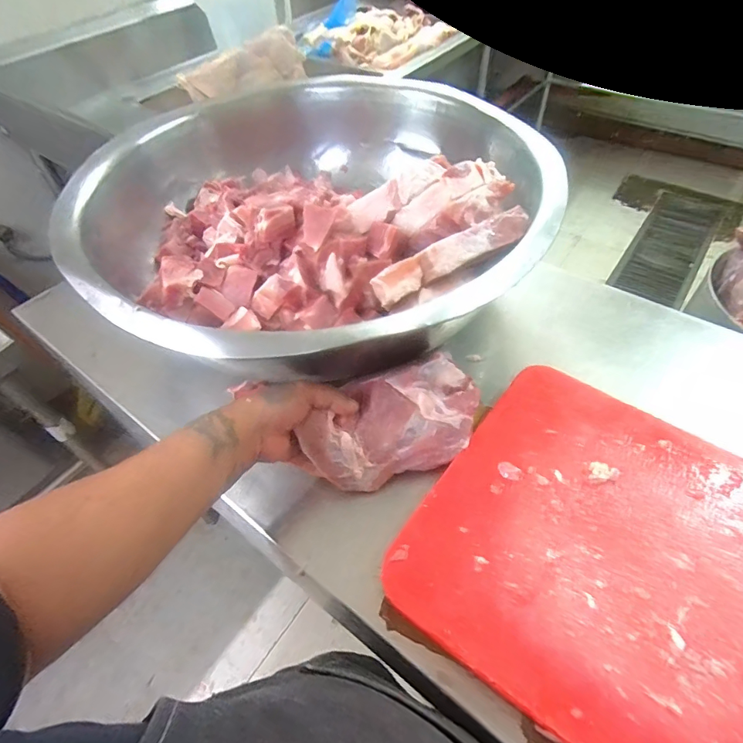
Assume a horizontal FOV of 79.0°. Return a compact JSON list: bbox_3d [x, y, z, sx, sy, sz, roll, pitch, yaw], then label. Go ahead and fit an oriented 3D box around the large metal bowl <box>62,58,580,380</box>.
[{"bbox_3d":[-0.067,-0.228,0.651,0.608,0.151,0.605,-2,51,2],"label":"large metal bowl"}]

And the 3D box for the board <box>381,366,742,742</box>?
[{"bbox_3d":[0.249,0.173,0.413,0.382,0.026,0.330,31,59,25],"label":"board"}]

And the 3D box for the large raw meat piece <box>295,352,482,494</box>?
[{"bbox_3d":[0.025,0.056,0.496,0.197,0.089,0.089,-14,52,-8],"label":"large raw meat piece"}]

